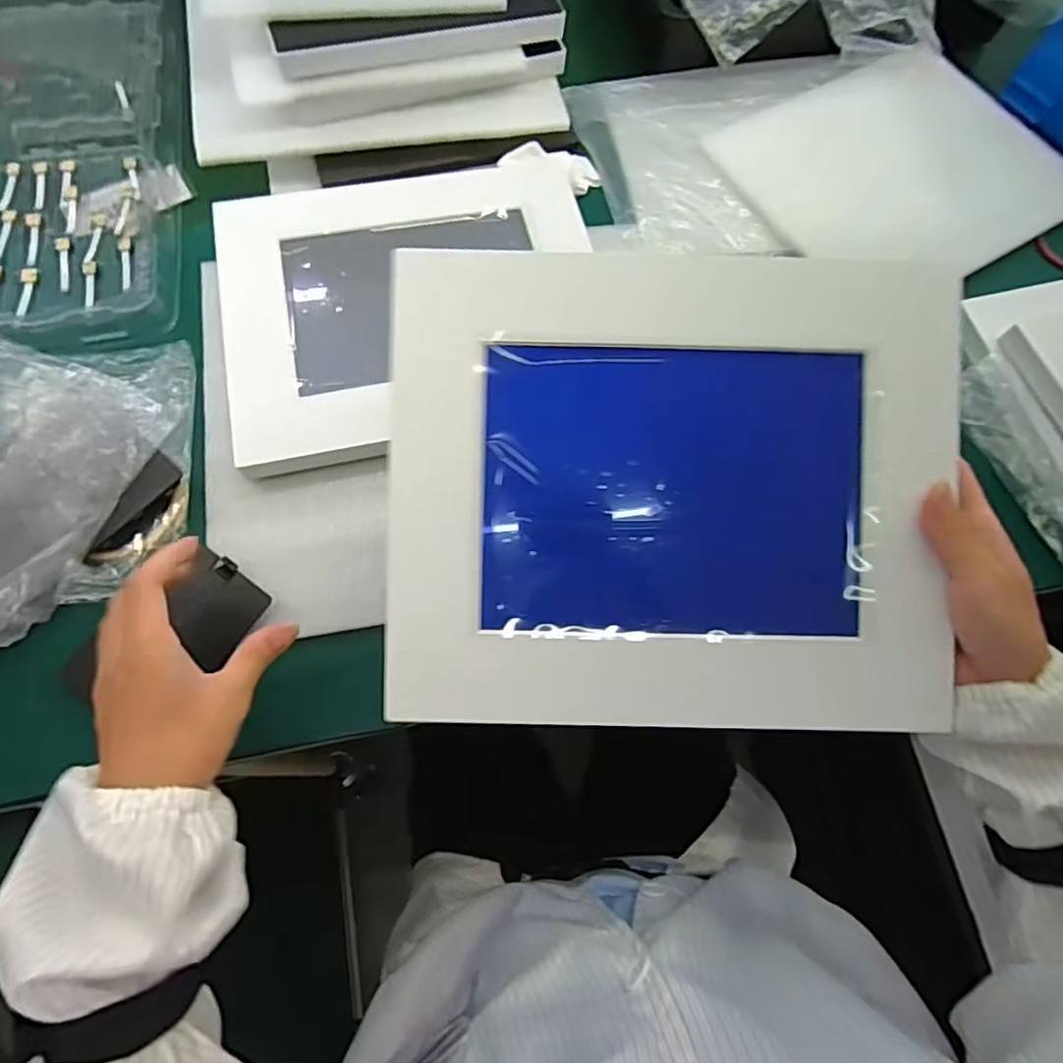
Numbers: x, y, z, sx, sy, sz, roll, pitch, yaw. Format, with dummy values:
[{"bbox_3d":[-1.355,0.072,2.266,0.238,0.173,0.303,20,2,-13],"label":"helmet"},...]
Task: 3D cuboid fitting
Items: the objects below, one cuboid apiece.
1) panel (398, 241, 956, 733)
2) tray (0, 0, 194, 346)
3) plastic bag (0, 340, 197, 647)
[{"bbox_3d":[0.072,-0.019,0.333,0.291,0.036,0.249,2,92,-3],"label":"panel"},{"bbox_3d":[-0.482,-0.355,0.559,0.311,0.033,0.486,-10,70,-6],"label":"tray"},{"bbox_3d":[-0.357,-0.034,0.421,0.214,0.047,0.234,-6,69,-5],"label":"plastic bag"}]

